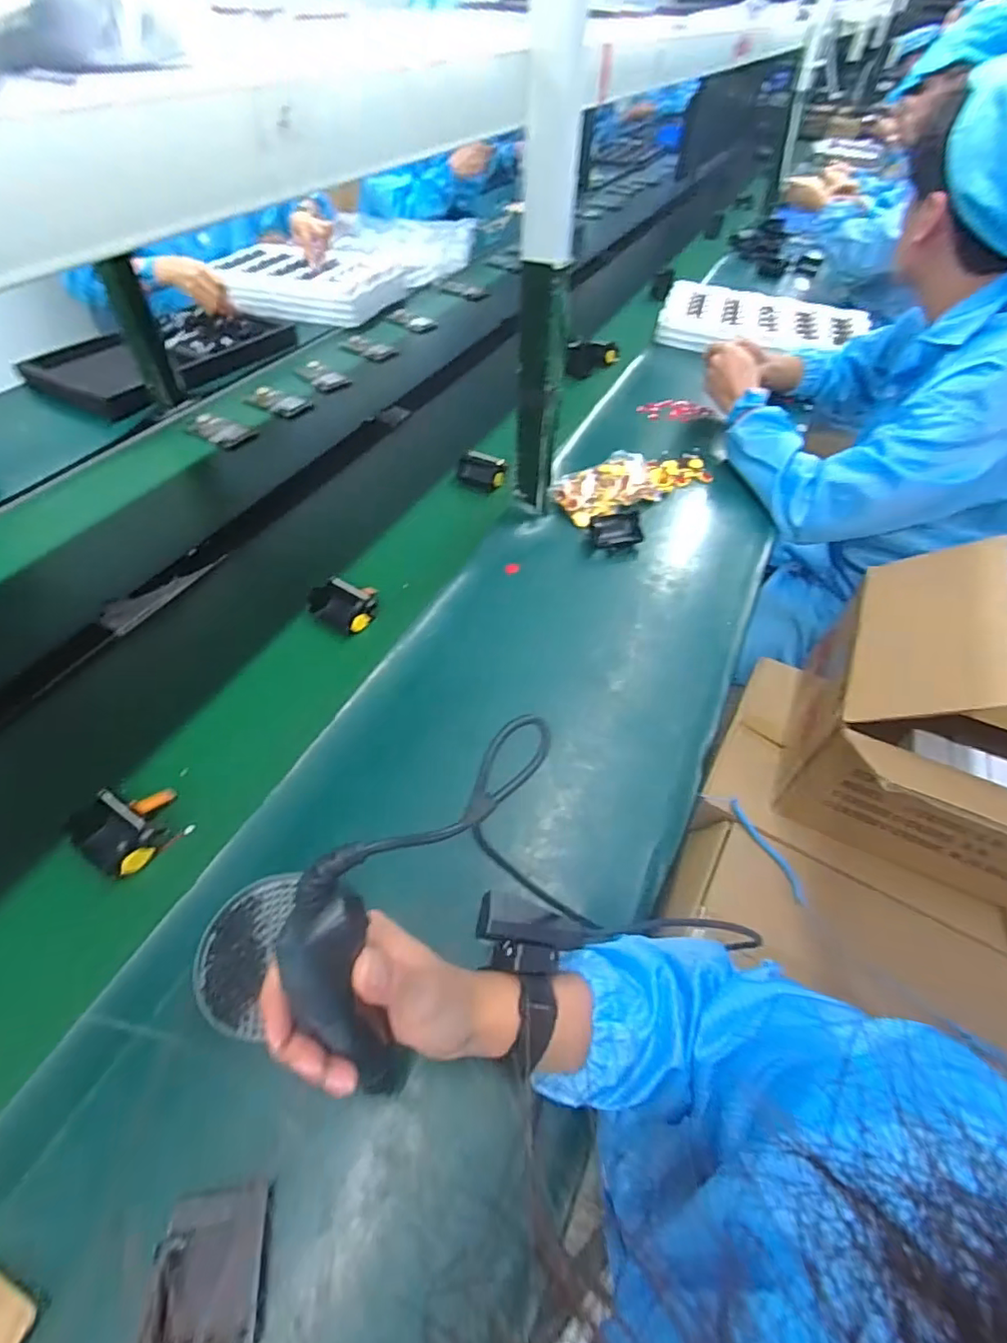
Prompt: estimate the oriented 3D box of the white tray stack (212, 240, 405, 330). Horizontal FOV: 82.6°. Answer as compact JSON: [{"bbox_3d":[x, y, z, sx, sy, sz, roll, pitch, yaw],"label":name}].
[{"bbox_3d":[-0.471,-0.948,1.364,0.413,0.057,0.335,15,53,10],"label":"white tray stack"}]

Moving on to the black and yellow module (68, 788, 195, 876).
[{"bbox_3d":[-0.333,0.133,0.507,0.075,0.041,0.079,33,58,22],"label":"black and yellow module"}]

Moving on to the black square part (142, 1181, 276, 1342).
[{"bbox_3d":[-0.171,0.350,0.335,0.061,0.015,0.068,-6,52,-7],"label":"black square part"}]

